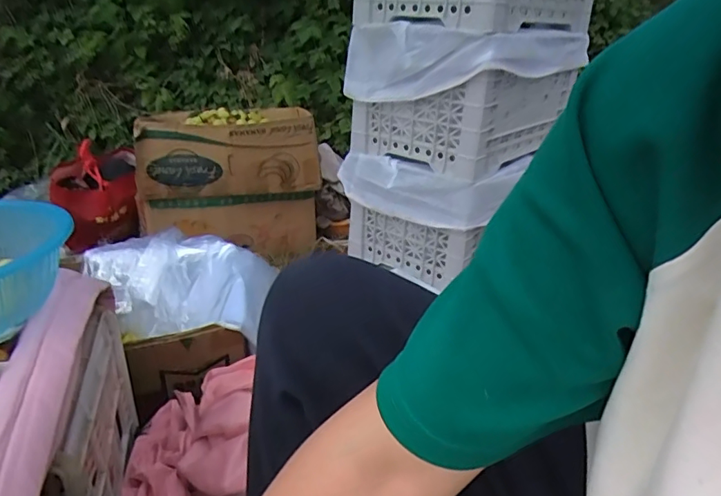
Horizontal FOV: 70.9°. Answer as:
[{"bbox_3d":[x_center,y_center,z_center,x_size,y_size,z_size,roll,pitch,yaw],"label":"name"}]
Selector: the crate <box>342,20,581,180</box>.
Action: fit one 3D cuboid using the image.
[{"bbox_3d":[0.217,-0.318,1.022,0.291,0.224,0.414,22,32,37],"label":"crate"}]

